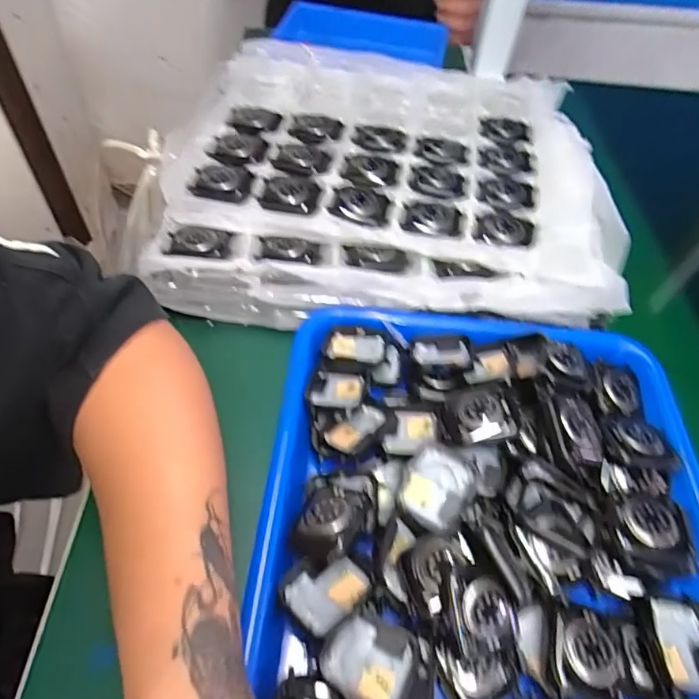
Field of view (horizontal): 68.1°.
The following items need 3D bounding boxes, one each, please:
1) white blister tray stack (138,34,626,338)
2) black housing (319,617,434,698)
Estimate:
[{"bbox_3d":[0.025,-0.175,0.464,0.366,0.045,0.349,4,52,-1],"label":"white blister tray stack"},{"bbox_3d":[0.014,0.148,0.243,0.052,0.013,0.038,18,53,10],"label":"black housing"}]

